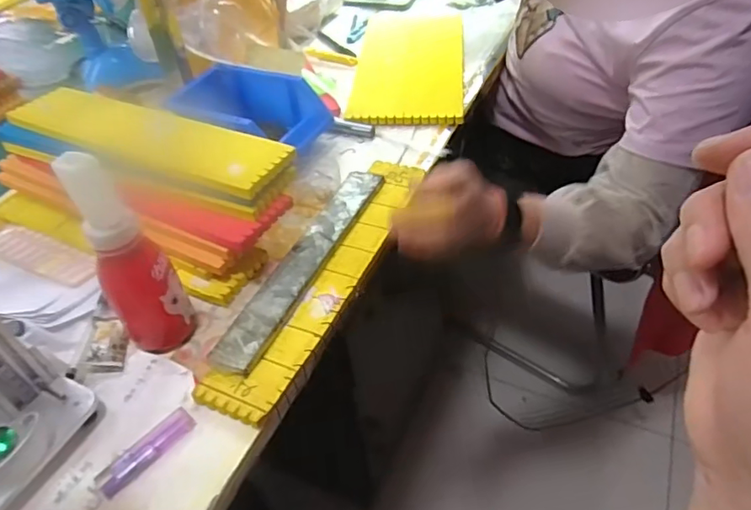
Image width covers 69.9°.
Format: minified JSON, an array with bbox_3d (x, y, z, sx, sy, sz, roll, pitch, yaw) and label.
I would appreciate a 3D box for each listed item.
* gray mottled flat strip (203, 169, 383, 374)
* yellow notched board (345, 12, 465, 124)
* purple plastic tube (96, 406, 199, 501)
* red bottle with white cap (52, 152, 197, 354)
[{"bbox_3d":[-0.067,0.001,0.534,0.041,0.010,0.277,14,48,21],"label":"gray mottled flat strip"},{"bbox_3d":[0.056,-0.312,0.852,0.165,0.008,0.363,0,45,6],"label":"yellow notched board"},{"bbox_3d":[-0.178,0.151,0.417,0.023,0.010,0.077,29,54,29],"label":"purple plastic tube"},{"bbox_3d":[-0.200,0.005,0.439,0.054,0.182,0.055,-3,45,3],"label":"red bottle with white cap"}]

